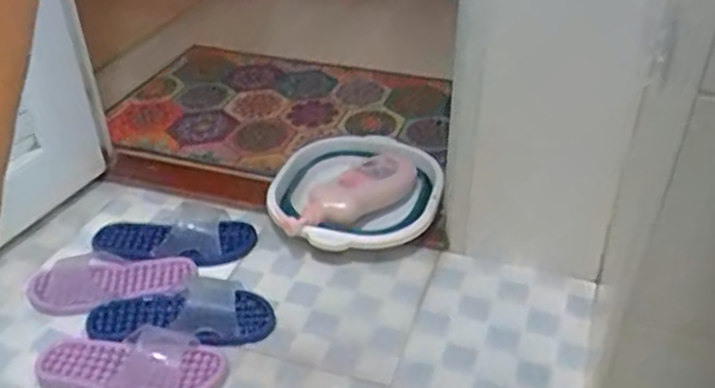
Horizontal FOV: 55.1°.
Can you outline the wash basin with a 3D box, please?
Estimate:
[{"bbox_3d":[-0.004,0.000,1.208,0.289,0.088,0.312,8,36,10],"label":"wash basin"}]

